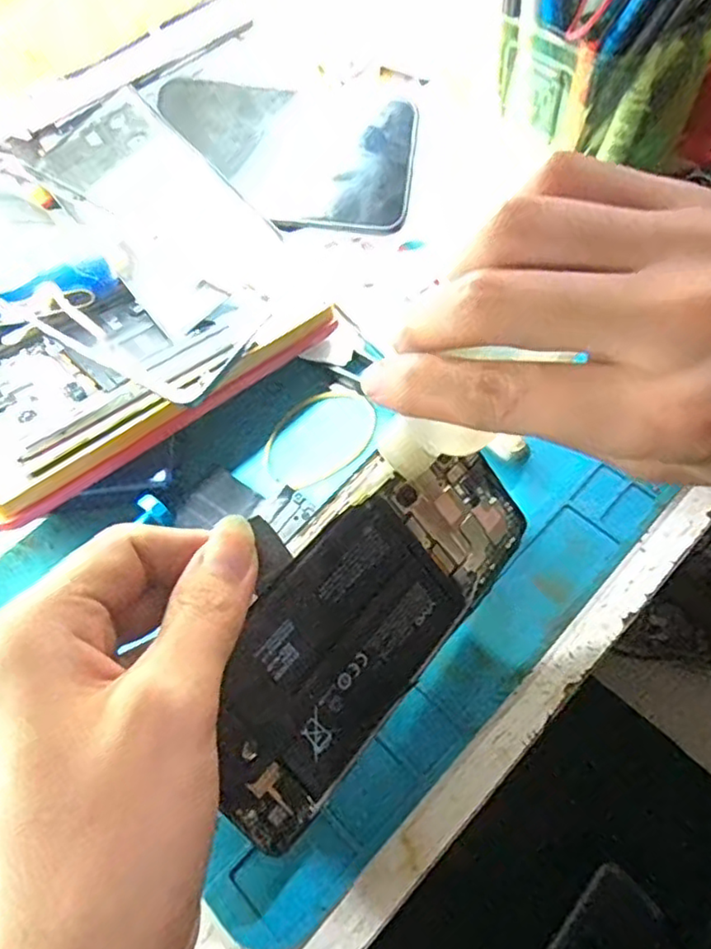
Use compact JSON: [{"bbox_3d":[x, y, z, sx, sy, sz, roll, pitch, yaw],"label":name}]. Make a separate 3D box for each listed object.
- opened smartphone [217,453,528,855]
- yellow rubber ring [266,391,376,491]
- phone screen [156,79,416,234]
[{"bbox_3d":[0.006,0.045,0.229,0.153,0.005,0.069,-44,106,-28],"label":"opened smartphone"},{"bbox_3d":[-0.017,-0.018,0.308,0.060,0.004,0.043,-36,64,-16],"label":"yellow rubber ring"},{"bbox_3d":[-0.038,-0.176,0.357,0.137,0.009,0.069,8,98,5],"label":"phone screen"}]

